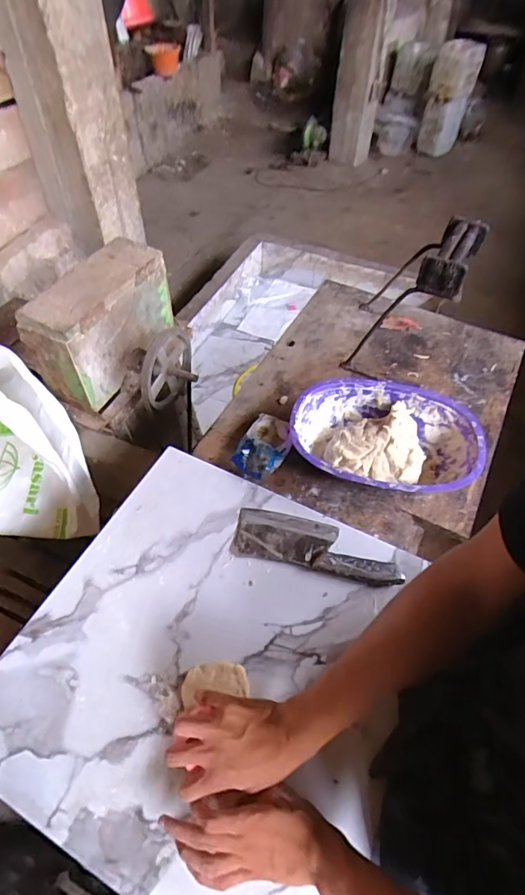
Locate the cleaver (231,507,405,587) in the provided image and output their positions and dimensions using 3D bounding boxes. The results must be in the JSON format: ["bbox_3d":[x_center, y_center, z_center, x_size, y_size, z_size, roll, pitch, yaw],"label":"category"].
[{"bbox_3d":[0.079,0.144,0.695,0.242,0.024,0.083,12,51,8],"label":"cleaver"}]

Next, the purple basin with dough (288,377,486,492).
[{"bbox_3d":[0.201,-0.011,0.791,0.296,0.077,0.214,8,51,5],"label":"purple basin with dough"}]

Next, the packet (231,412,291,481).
[{"bbox_3d":[0.003,-0.003,0.805,0.082,0.026,0.115,24,54,17],"label":"packet"}]

